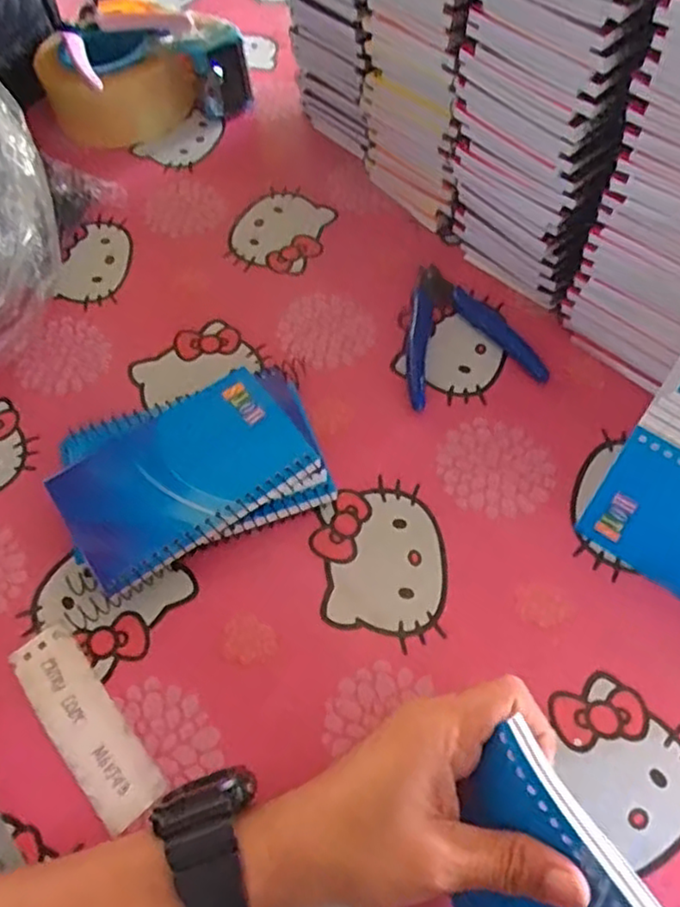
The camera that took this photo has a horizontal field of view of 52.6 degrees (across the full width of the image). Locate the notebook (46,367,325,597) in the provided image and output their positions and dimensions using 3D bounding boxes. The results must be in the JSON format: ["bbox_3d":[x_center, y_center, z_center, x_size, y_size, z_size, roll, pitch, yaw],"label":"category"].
[{"bbox_3d":[-0.088,0.012,0.381,0.132,0.015,0.084,-33,65,-9],"label":"notebook"}]

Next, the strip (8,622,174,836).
[{"bbox_3d":[-0.125,0.131,0.334,0.031,0.005,0.104,-35,64,-24],"label":"strip"}]

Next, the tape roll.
[{"bbox_3d":[-0.196,-0.315,0.586,0.109,0.060,0.106,-1,58,2],"label":"tape roll"}]

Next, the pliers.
[{"bbox_3d":[0.077,-0.082,0.451,0.086,0.007,0.109,-12,58,-4],"label":"pliers"}]

